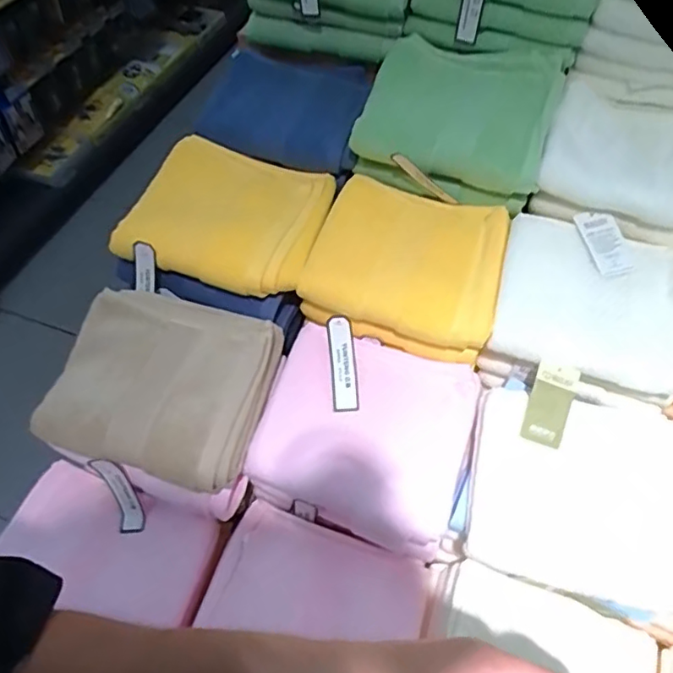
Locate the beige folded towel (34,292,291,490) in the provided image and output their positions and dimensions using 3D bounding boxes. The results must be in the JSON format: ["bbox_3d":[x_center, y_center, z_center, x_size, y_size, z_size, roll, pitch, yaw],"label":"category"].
[{"bbox_3d":[-0.167,0.040,0.557,0.196,0.046,0.179,13,56,10],"label":"beige folded towel"}]

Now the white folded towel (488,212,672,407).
[{"bbox_3d":[0.260,-0.030,0.586,0.179,0.057,0.164,14,56,10],"label":"white folded towel"}]

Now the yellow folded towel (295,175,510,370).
[{"bbox_3d":[0.079,-0.075,0.629,0.193,0.066,0.175,16,57,12],"label":"yellow folded towel"}]

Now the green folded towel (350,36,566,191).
[{"bbox_3d":[0.137,-0.247,0.655,0.203,0.087,0.173,13,56,9],"label":"green folded towel"}]

